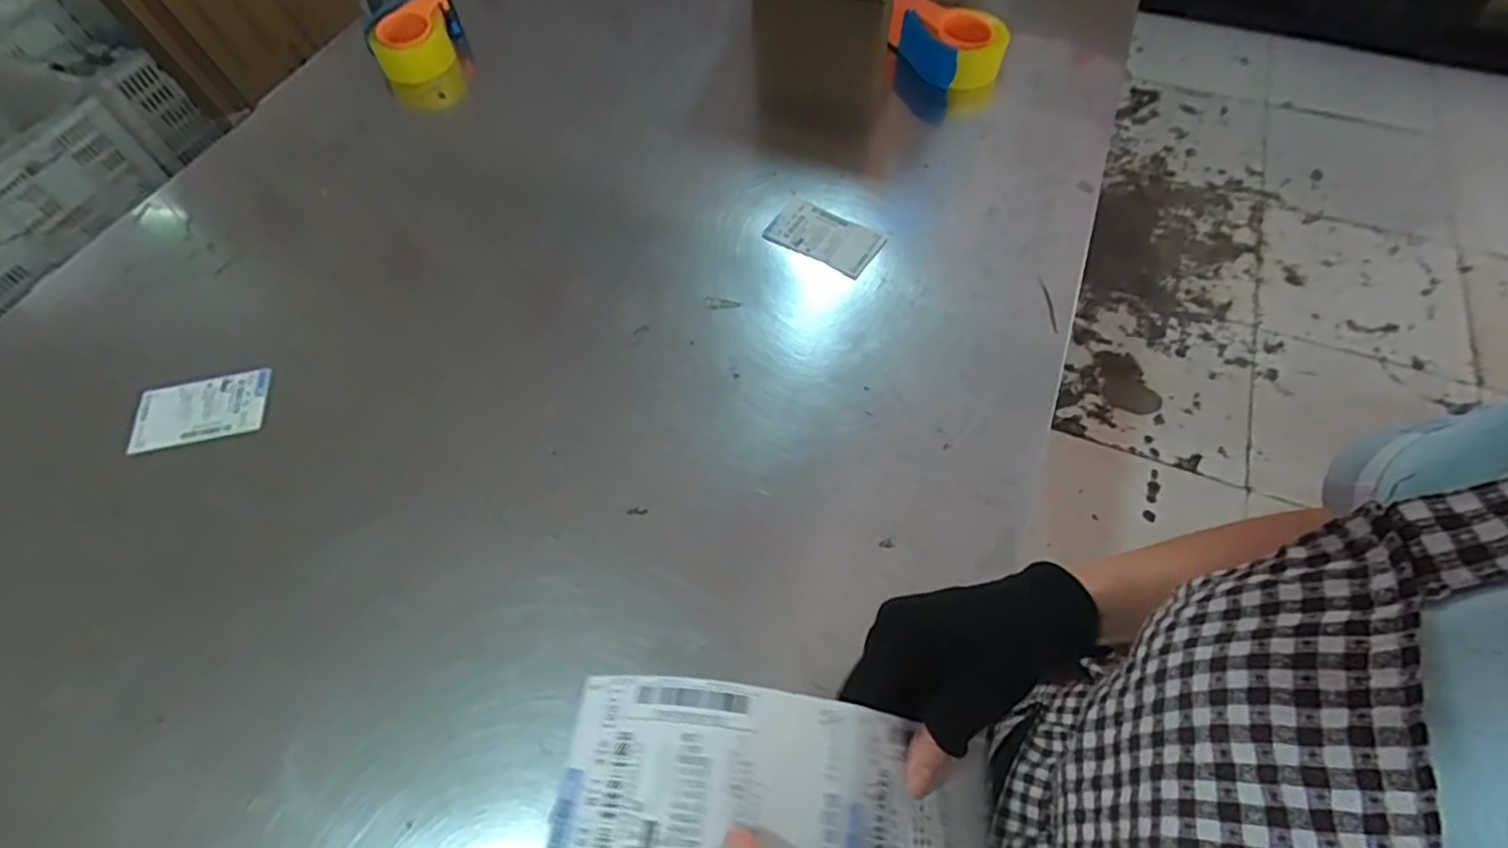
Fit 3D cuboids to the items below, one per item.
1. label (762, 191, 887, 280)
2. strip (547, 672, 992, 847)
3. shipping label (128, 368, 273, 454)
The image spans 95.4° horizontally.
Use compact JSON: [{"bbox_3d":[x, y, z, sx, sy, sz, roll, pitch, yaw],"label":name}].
[{"bbox_3d":[0.086,-0.235,0.854,0.136,0.009,0.092,29,63,16],"label":"label"},{"bbox_3d":[0.031,0.177,0.320,0.228,0.056,0.080,21,58,-17],"label":"strip"},{"bbox_3d":[-0.572,-0.015,0.713,0.126,0.008,0.076,-10,60,-6],"label":"shipping label"}]

